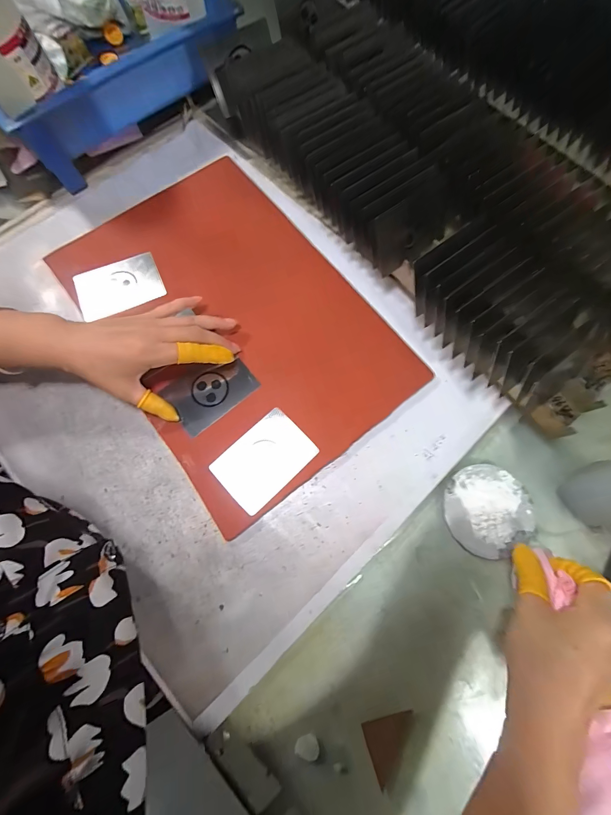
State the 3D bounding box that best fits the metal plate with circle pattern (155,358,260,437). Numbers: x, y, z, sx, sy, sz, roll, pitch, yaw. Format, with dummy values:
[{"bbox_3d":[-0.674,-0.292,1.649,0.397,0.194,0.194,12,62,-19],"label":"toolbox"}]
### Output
[{"bbox_3d":[-0.099,-0.019,0.341,0.085,0.006,0.064,-40,77,-14],"label":"metal plate with circle pattern"}]

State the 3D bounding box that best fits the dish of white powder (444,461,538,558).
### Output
[{"bbox_3d":[0.177,0.098,0.316,0.082,0.006,0.082,0,74,-1],"label":"dish of white powder"}]

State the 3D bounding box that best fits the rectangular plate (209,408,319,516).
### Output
[{"bbox_3d":[-0.040,0.050,0.320,0.089,0.004,0.062,-43,81,-10],"label":"rectangular plate"}]

